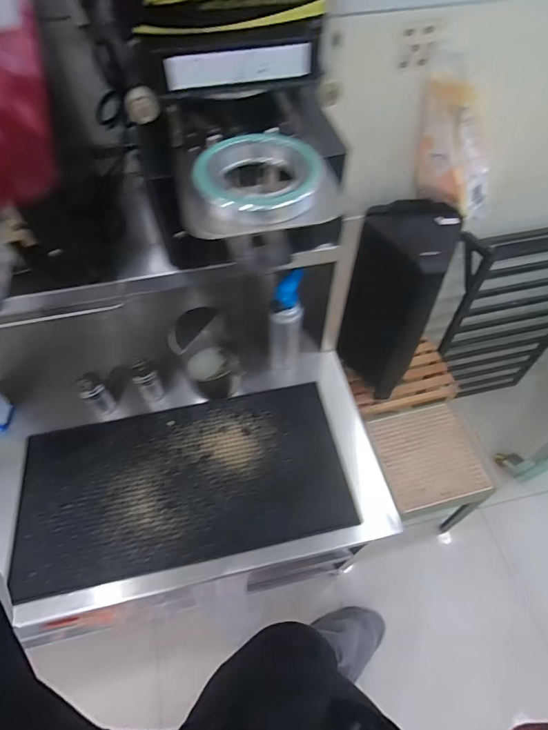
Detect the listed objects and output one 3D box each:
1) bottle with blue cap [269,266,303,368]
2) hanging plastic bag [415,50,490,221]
[{"bbox_3d":[0.027,-0.082,0.816,0.067,0.262,0.081,8,58,6],"label":"bottle with blue cap"},{"bbox_3d":[0.363,-0.468,0.835,0.153,0.320,0.061,9,53,39],"label":"hanging plastic bag"}]

